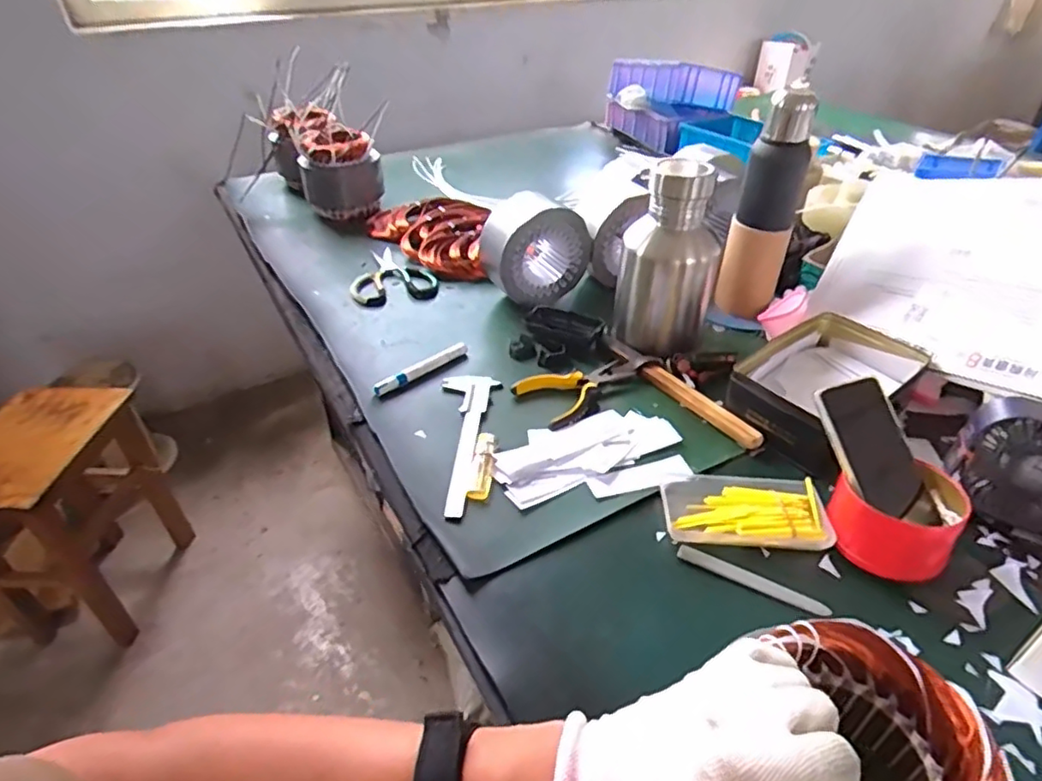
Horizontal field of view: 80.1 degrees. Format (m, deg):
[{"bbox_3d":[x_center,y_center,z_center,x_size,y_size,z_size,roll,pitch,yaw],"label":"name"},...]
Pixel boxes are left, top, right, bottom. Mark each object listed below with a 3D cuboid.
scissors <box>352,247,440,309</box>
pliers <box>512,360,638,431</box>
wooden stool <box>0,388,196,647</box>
[{"bbox_3d":[-0.201,-0.185,0.997,0.130,0.013,0.165,-4,38,-5],"label":"scissors"},{"bbox_3d":[0.075,-0.007,0.751,0.147,0.013,0.094,-22,42,-26],"label":"pliers"},{"bbox_3d":[-0.921,0.262,1.281,0.243,0.456,0.313,5,38,6],"label":"wooden stool"}]

